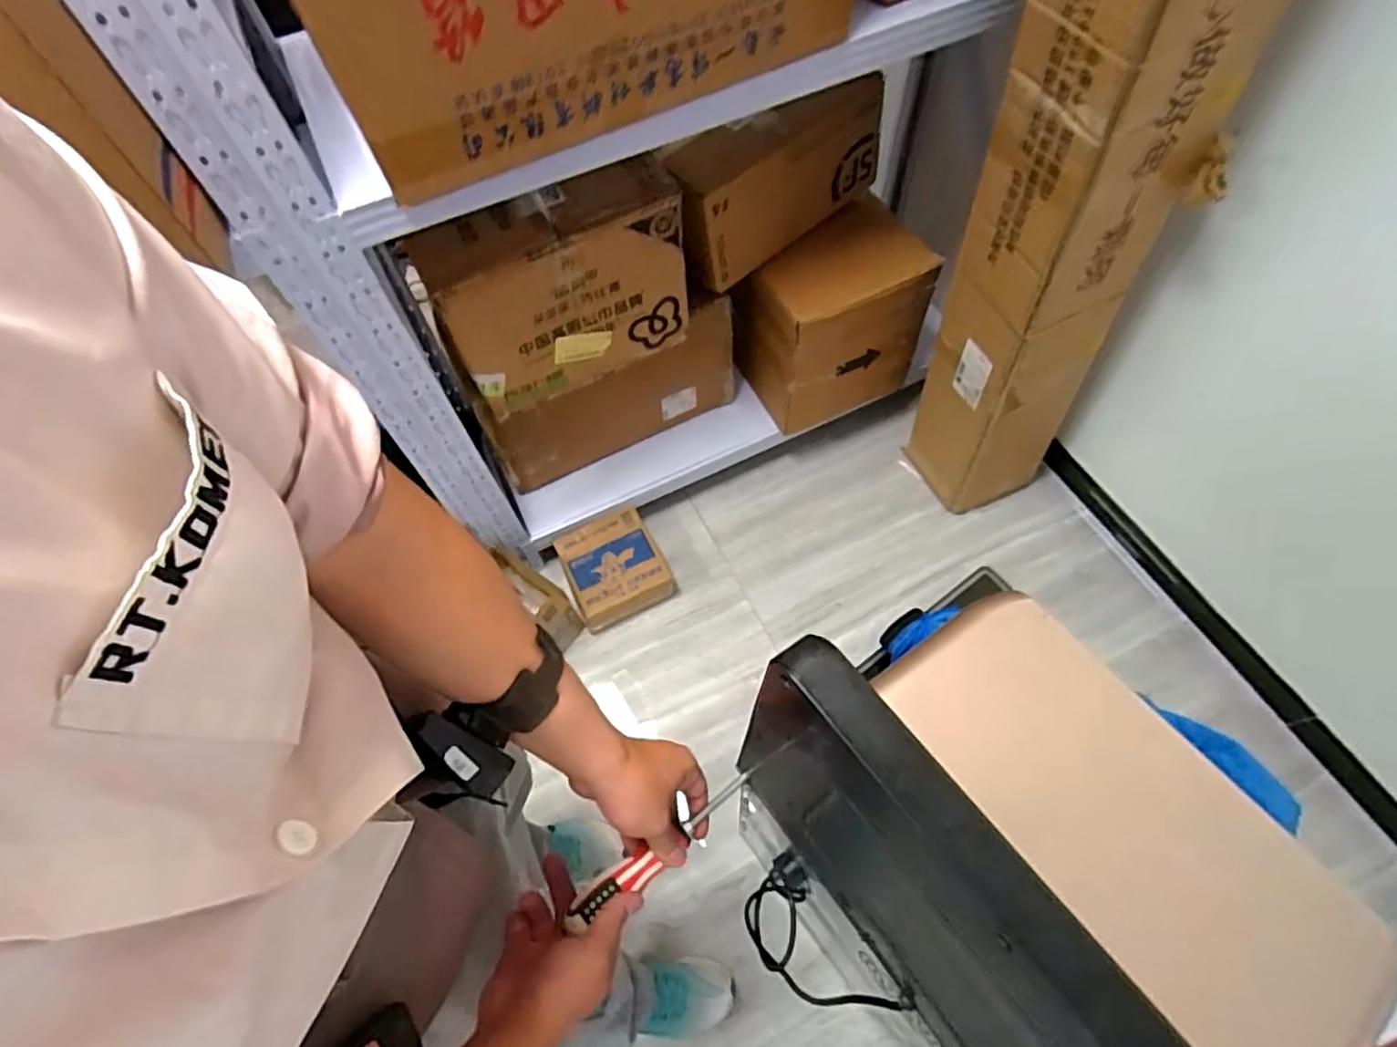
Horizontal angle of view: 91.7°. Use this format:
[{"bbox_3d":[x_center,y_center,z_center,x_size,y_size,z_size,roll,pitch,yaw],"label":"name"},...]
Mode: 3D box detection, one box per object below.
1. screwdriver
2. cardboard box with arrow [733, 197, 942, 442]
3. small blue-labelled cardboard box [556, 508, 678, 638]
[{"bbox_3d":[-0.025,0.264,0.556,0.174,0.020,0.025,-29,63,-26],"label":"screwdriver"},{"bbox_3d":[0.272,-0.423,1.432,0.363,0.373,0.235,-25,63,-10],"label":"cardboard box with arrow"},{"bbox_3d":[-0.187,0.104,1.504,0.206,0.108,0.204,-25,63,-10],"label":"small blue-labelled cardboard box"}]

